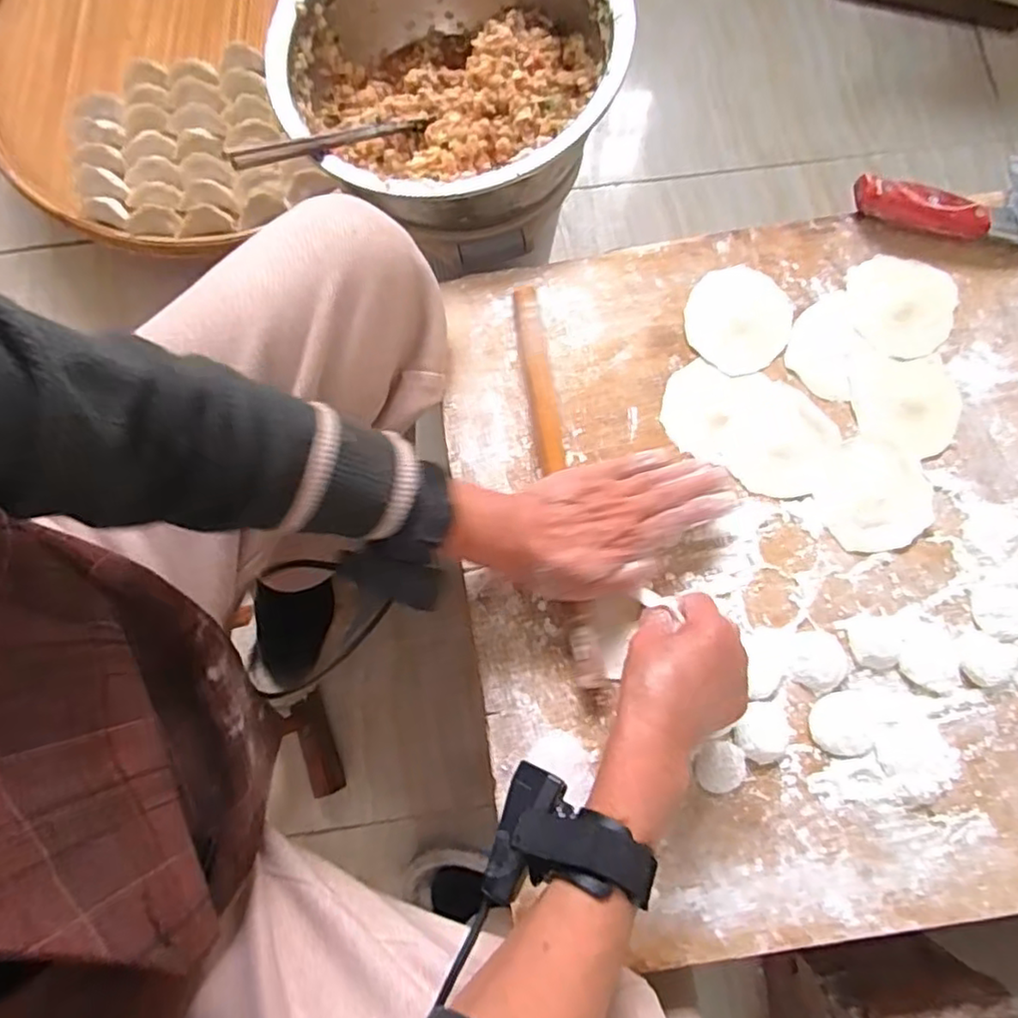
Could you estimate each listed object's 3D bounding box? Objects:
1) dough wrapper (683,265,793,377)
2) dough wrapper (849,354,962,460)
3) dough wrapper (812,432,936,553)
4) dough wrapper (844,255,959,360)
[{"bbox_3d":[0.181,-0.151,0.497,0.081,0.004,0.086,0,80,0],"label":"dough wrapper"},{"bbox_3d":[0.305,-0.079,0.483,0.080,0.004,0.077,0,80,0],"label":"dough wrapper"},{"bbox_3d":[0.272,-0.011,0.470,0.084,0.004,0.084,0,80,0],"label":"dough wrapper"},{"bbox_3d":[0.309,-0.159,0.497,0.081,0.004,0.081,10,80,2],"label":"dough wrapper"}]

